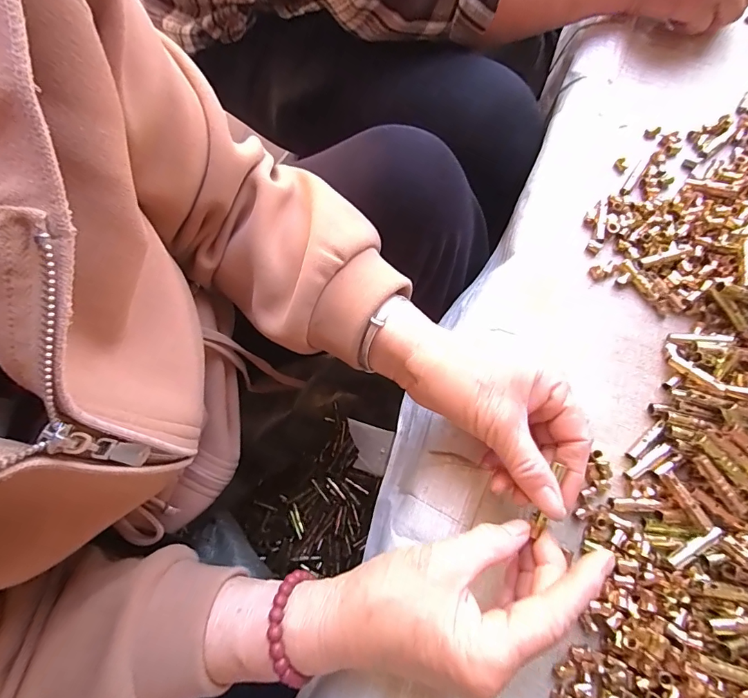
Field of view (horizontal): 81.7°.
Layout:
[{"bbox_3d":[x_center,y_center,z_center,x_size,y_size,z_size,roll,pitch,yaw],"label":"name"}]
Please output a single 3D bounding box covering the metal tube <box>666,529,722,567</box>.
[{"bbox_3d":[0.202,0.124,0.272,0.036,0.004,0.007,-38,76,4],"label":"metal tube"}]

